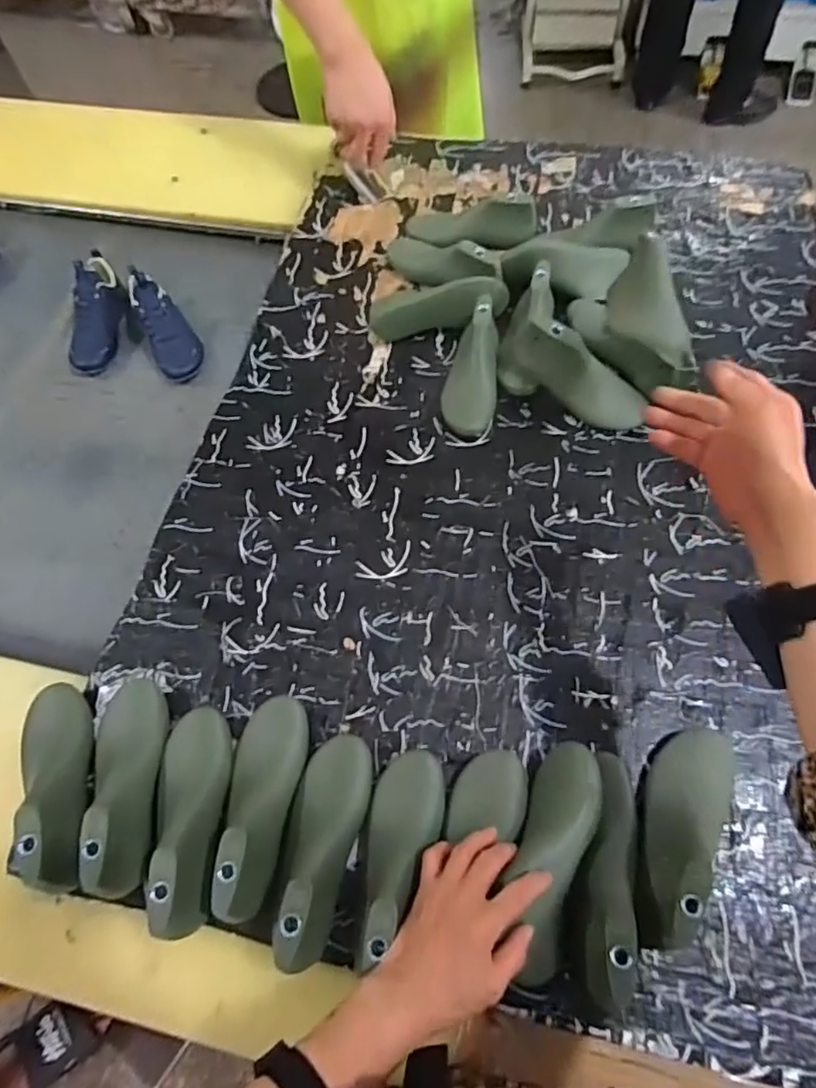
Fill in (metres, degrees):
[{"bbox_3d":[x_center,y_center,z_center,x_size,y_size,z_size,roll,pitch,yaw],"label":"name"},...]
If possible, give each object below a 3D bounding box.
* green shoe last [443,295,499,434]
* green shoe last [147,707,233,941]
[{"bbox_3d":[0.084,-0.227,0.779,0.069,0.065,0.194,8,78,7],"label":"green shoe last"},{"bbox_3d":[-0.201,0.247,0.548,0.068,0.065,0.196,-8,48,-1],"label":"green shoe last"}]

